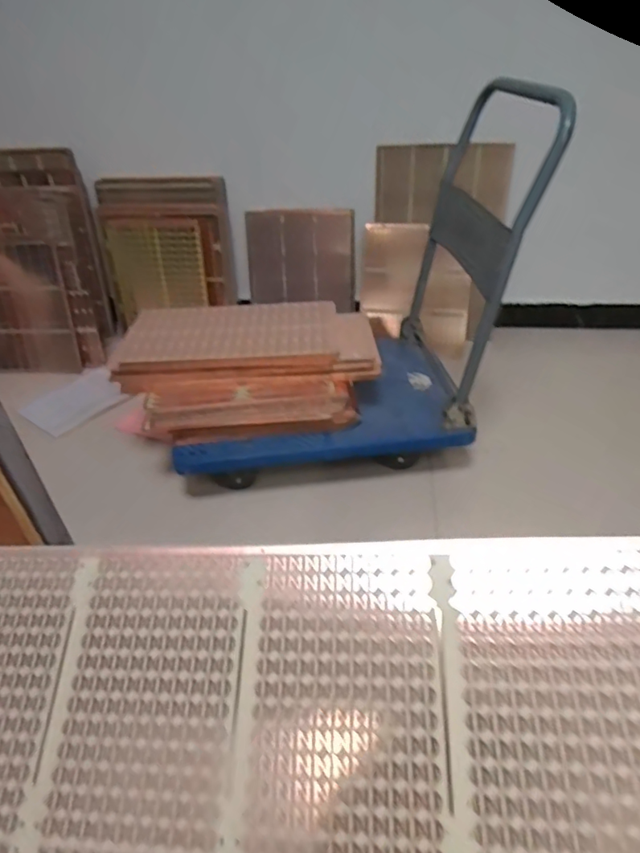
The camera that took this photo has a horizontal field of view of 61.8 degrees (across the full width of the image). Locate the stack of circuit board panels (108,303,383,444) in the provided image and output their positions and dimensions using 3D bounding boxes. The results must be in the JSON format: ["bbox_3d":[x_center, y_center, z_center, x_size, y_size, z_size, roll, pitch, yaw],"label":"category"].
[{"bbox_3d":[-0.161,-0.128,1.262,0.579,0.192,0.319,-5,38,-2],"label":"stack of circuit board panels"}]

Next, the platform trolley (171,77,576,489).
[{"bbox_3d":[0.024,-0.285,1.205,0.767,0.702,0.435,-7,38,-5],"label":"platform trolley"}]

